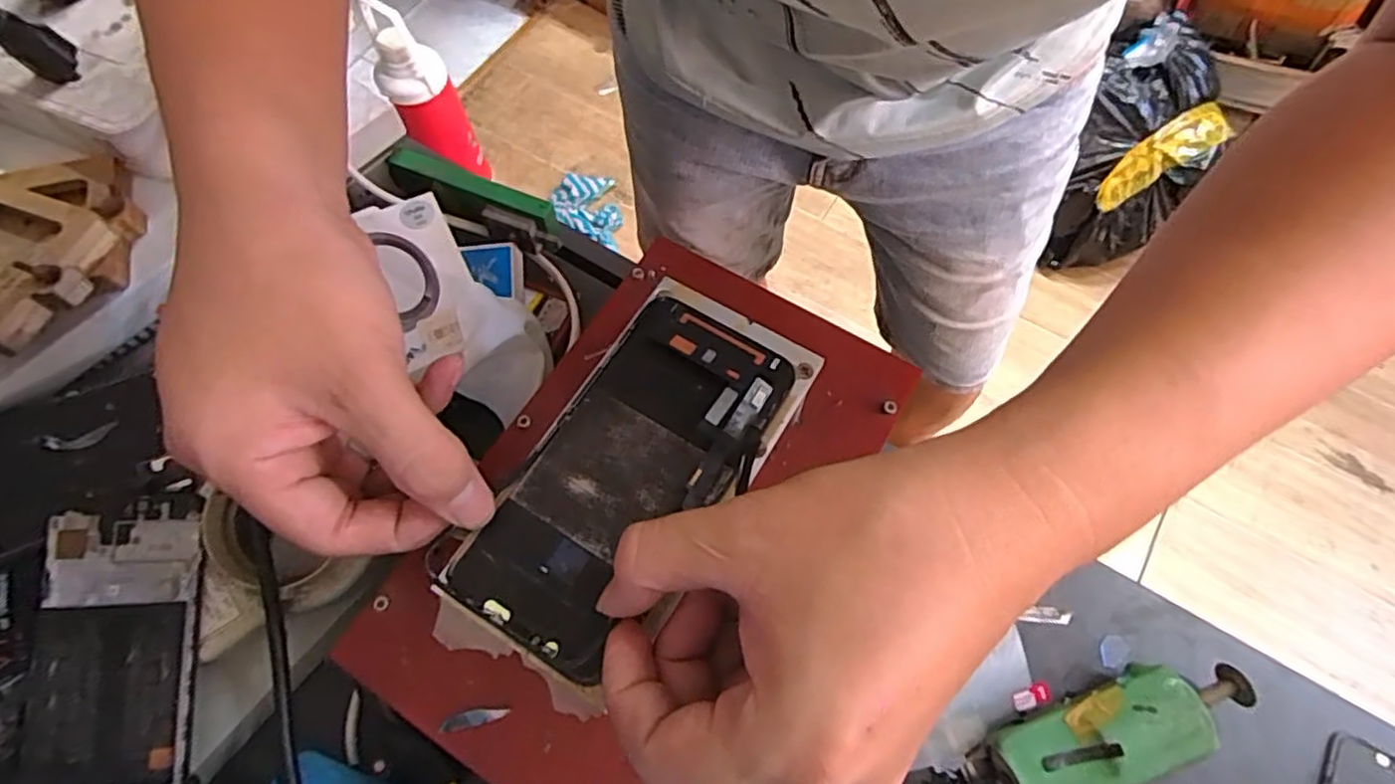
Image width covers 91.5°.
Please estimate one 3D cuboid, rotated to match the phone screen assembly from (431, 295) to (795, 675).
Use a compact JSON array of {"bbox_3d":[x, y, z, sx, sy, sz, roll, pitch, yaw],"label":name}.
[{"bbox_3d":[-0.028,0.029,0.261,0.072,0.011,0.146,34,72,15],"label":"phone screen assembly"}]

